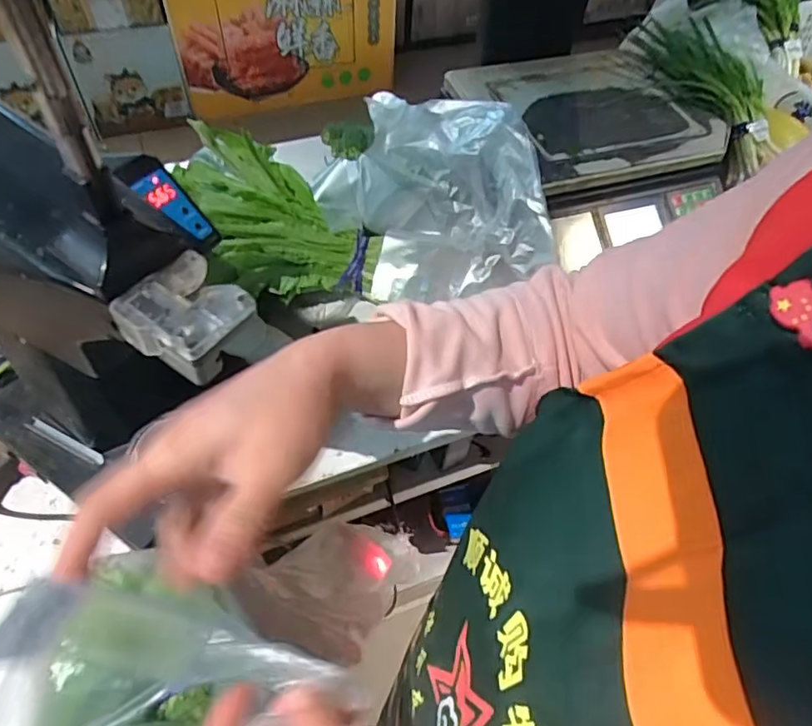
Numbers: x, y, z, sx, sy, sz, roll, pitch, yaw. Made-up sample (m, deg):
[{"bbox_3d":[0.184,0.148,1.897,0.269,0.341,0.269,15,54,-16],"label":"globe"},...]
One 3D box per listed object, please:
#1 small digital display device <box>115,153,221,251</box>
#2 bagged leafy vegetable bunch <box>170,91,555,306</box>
[{"bbox_3d":[-0.183,-0.125,0.450,0.084,0.018,0.032,44,51,-27],"label":"small digital display device"},{"bbox_3d":[-0.061,-0.228,0.761,0.424,0.161,0.293,-8,55,-9],"label":"bagged leafy vegetable bunch"}]

